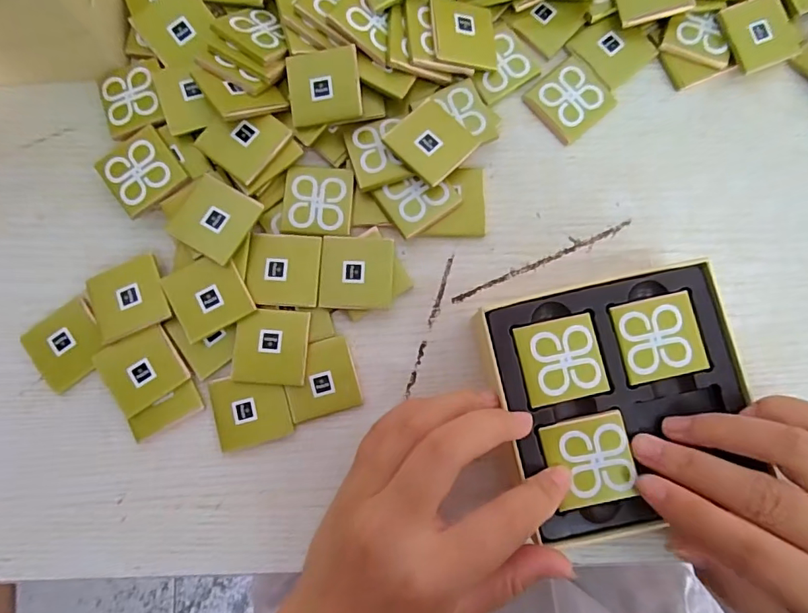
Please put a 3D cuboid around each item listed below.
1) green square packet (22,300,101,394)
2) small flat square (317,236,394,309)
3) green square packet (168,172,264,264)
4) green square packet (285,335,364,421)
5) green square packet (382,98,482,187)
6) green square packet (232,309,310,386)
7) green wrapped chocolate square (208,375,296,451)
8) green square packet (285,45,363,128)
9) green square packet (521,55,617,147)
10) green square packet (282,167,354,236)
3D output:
[{"bbox_3d":[-0.169,0.020,0.242,0.035,0.008,0.033,-37,84,-4],"label":"green square packet"},{"bbox_3d":[-0.024,-0.017,0.241,0.036,0.004,0.036,2,83,0],"label":"small flat square"},{"bbox_3d":[-0.094,-0.044,0.237,0.037,0.005,0.035,30,84,9],"label":"green square packet"},{"bbox_3d":[-0.041,0.036,0.238,0.035,0.004,0.036,-15,83,-2],"label":"green square packet"},{"bbox_3d":[0.014,-0.084,0.242,0.037,0.004,0.037,43,74,7],"label":"green square packet"},{"bbox_3d":[-0.065,0.020,0.237,0.035,0.005,0.036,3,83,1],"label":"green square packet"},{"bbox_3d":[-0.075,0.050,0.236,0.036,0.004,0.034,-14,85,-1],"label":"green wrapped chocolate square"},{"bbox_3d":[-0.040,-0.112,0.242,0.036,0.005,0.038,-7,88,6],"label":"green square packet"},{"bbox_3d":[0.090,-0.111,0.257,0.037,0.004,0.037,-39,84,-4],"label":"green square packet"},{"bbox_3d":[-0.044,-0.054,0.247,0.034,0.006,0.037,3,83,1],"label":"green square packet"}]

